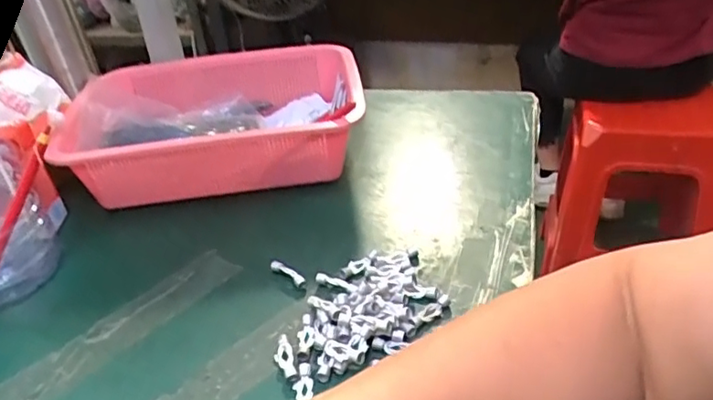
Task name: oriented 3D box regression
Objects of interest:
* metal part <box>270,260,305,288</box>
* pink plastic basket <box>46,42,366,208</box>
[{"bbox_3d":[-0.056,0.060,0.484,0.037,0.009,0.008,23,42,35],"label":"metal part"},{"bbox_3d":[-0.141,-0.075,0.621,0.290,0.093,0.196,-4,33,1],"label":"pink plastic basket"}]

